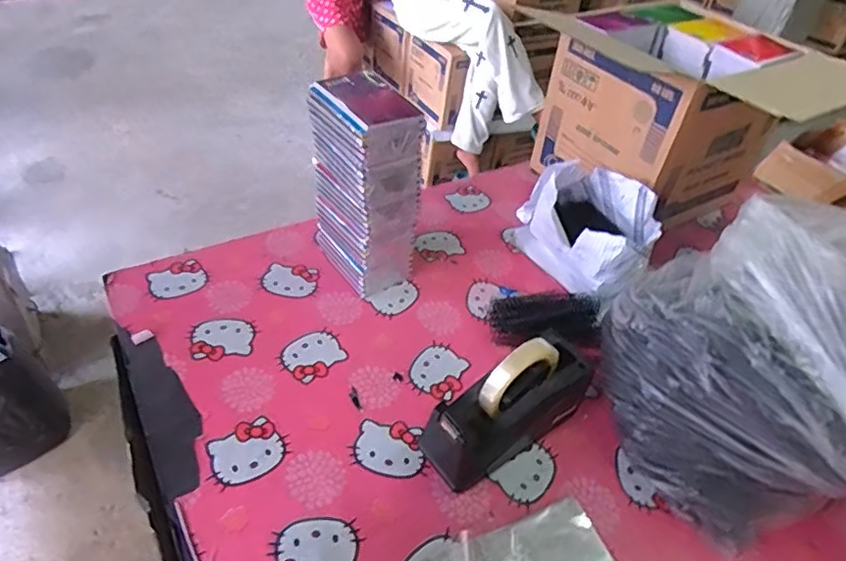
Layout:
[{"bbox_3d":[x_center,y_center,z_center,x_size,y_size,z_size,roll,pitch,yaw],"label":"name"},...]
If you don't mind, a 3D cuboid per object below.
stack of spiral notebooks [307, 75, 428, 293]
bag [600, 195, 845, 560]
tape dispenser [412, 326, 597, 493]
[{"bbox_3d":[-0.080,-0.124,0.790,0.114,0.288,0.133,-19,49,-25],"label":"stack of spiral notebooks"},{"bbox_3d":[0.443,0.100,0.627,0.406,0.268,0.352,-11,46,-18],"label":"bag"},{"bbox_3d":[0.103,0.139,0.651,0.221,0.128,0.079,-25,52,-29],"label":"tape dispenser"}]

